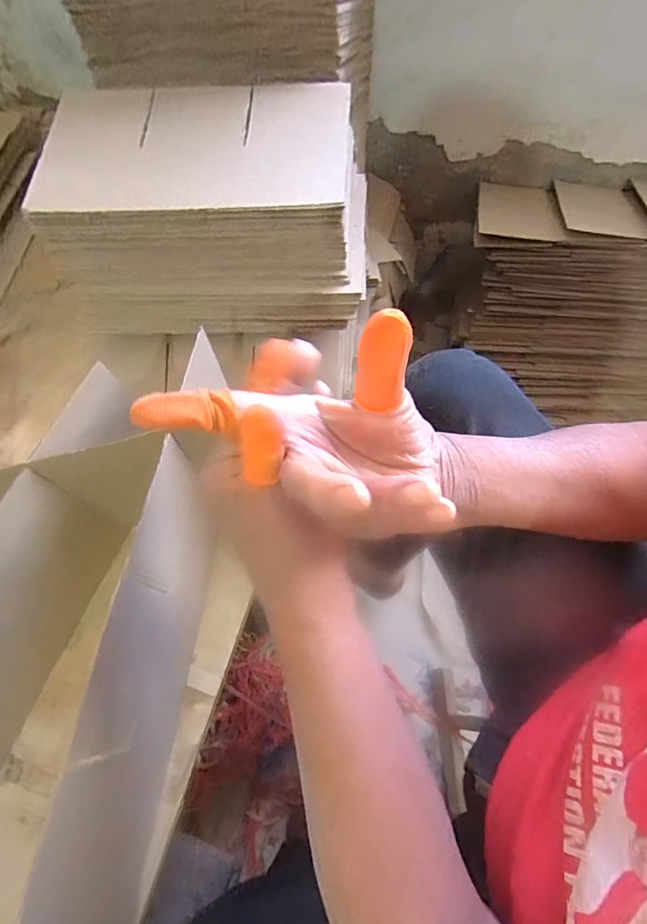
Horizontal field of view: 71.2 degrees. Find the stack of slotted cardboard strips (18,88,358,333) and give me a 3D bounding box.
[{"bbox_3d":[-0.129,-0.303,0.549,0.347,0.153,0.232,0,65,3],"label":"stack of slotted cardboard strips"}]

